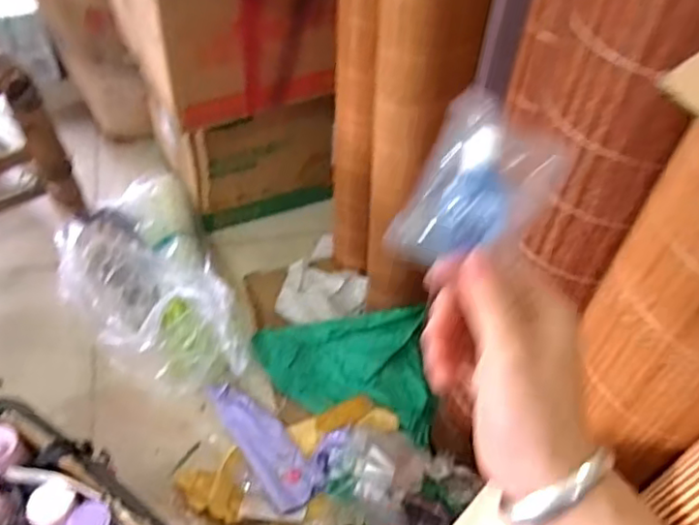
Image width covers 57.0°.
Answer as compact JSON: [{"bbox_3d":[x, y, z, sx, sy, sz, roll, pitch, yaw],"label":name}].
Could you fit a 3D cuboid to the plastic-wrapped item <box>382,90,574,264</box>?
[{"bbox_3d":[0.064,-0.033,0.320,0.063,0.015,0.086,30,90,-1],"label":"plastic-wrapped item"}]

